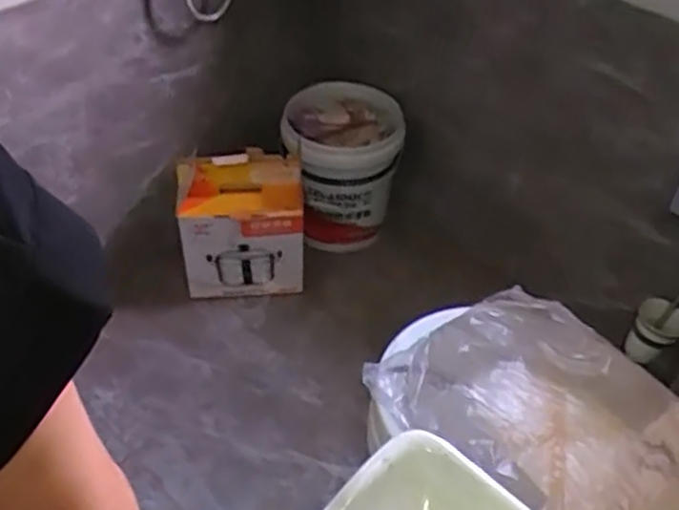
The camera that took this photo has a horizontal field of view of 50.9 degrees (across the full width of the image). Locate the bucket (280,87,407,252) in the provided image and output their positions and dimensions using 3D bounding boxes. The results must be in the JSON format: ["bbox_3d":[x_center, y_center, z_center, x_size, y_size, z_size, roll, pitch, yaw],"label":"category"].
[{"bbox_3d":[0.004,-0.219,1.832,0.292,0.330,0.299,1,45,-1],"label":"bucket"}]

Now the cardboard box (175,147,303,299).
[{"bbox_3d":[-0.228,-0.065,1.713,0.280,0.356,0.173,2,45,0],"label":"cardboard box"}]

